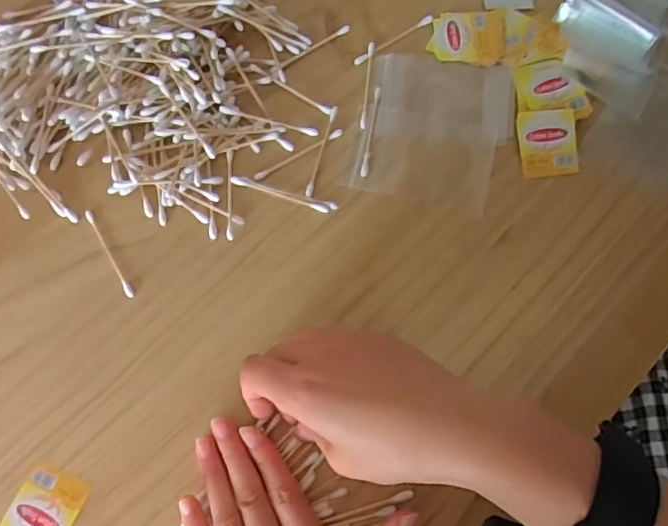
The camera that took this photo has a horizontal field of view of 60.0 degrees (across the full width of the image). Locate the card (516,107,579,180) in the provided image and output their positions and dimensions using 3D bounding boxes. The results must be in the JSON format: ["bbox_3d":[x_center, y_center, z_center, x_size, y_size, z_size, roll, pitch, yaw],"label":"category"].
[{"bbox_3d":[0.154,-0.086,0.414,0.042,0.005,0.048,-4,72,-2],"label":"card"}]

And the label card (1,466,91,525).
[{"bbox_3d":[-0.171,0.145,0.342,0.039,0.004,0.043,21,73,6],"label":"label card"}]

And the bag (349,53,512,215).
[{"bbox_3d":[0.073,-0.100,0.418,0.099,0.009,0.118,14,72,4],"label":"bag"}]

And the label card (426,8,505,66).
[{"bbox_3d":[0.102,-0.172,0.443,0.055,0.004,0.048,1,71,7],"label":"label card"}]

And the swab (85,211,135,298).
[{"bbox_3d":[-0.151,-0.007,0.389,0.005,0.004,0.070,-30,75,-10],"label":"swab"}]

